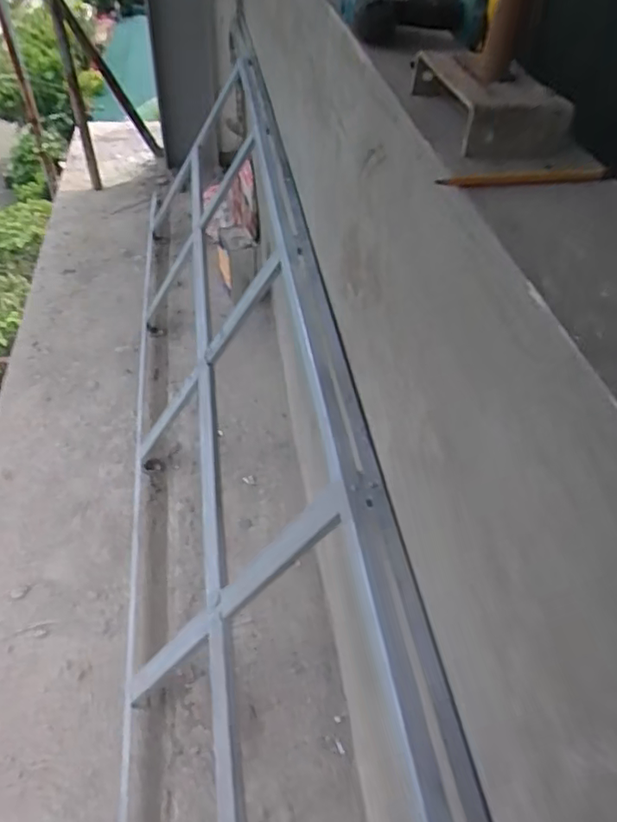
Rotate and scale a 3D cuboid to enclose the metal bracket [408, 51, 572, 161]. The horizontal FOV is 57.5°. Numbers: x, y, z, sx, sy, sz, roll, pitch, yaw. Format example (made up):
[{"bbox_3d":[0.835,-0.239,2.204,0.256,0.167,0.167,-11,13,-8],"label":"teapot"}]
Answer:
[{"bbox_3d":[0.174,-0.309,0.551,0.097,0.045,0.177,-8,49,-7],"label":"metal bracket"}]

